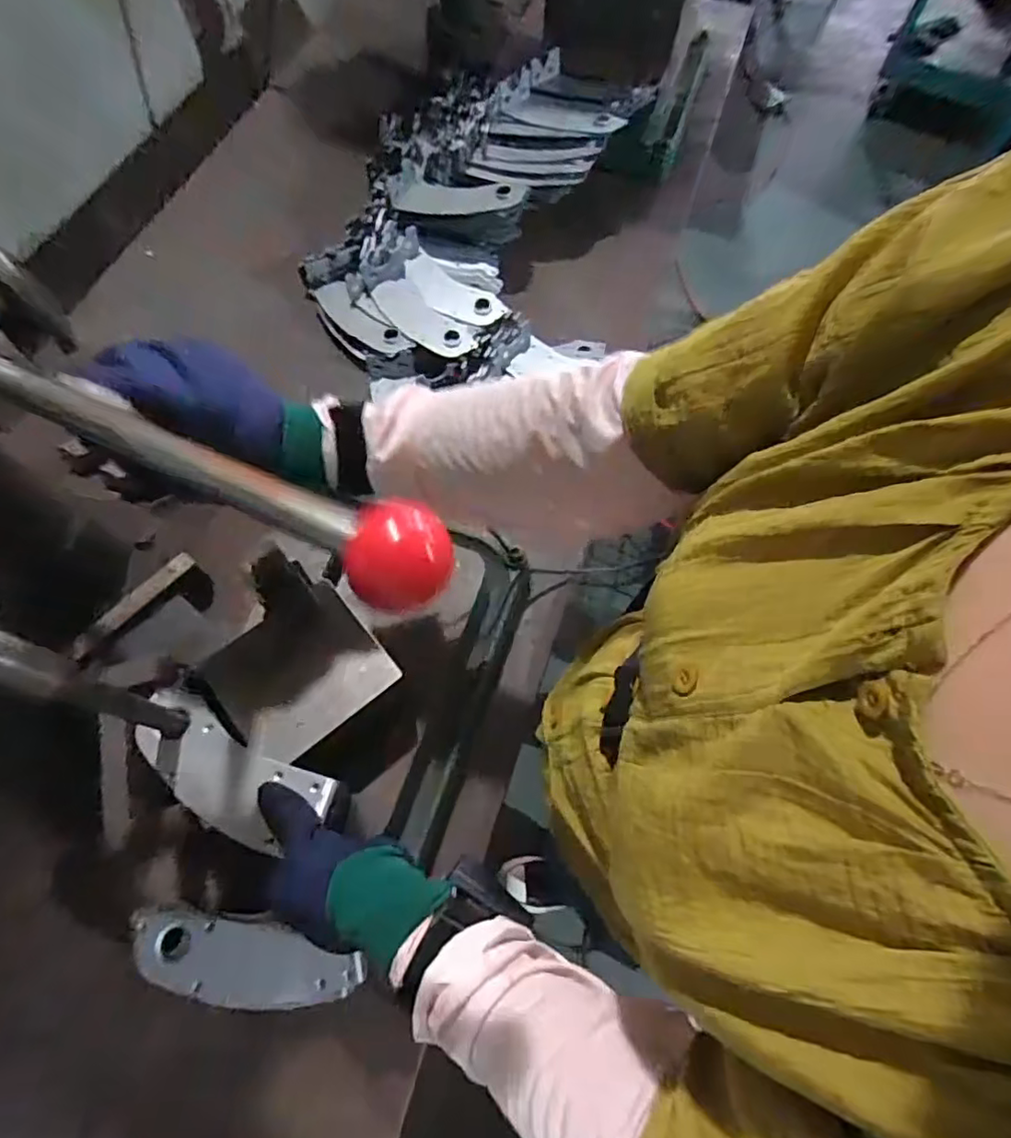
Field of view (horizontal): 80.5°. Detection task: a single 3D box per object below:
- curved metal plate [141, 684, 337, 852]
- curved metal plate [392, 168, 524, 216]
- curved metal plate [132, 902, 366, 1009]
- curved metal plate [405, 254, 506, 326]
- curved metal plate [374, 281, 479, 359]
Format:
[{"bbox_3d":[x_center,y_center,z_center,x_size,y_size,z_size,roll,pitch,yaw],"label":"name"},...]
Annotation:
[{"bbox_3d":[-0.214,0.155,0.457,0.162,0.010,0.066,27,66,10],"label":"curved metal plate"},{"bbox_3d":[-0.066,-0.519,0.828,0.178,0.020,0.071,10,74,5],"label":"curved metal plate"},{"bbox_3d":[-0.211,0.317,0.485,0.181,0.015,0.061,7,66,1],"label":"curved metal plate"},{"bbox_3d":[-0.075,-0.380,0.822,0.157,0.015,0.064,32,69,11],"label":"curved metal plate"},{"bbox_3d":[-0.113,-0.336,0.806,0.162,0.010,0.071,35,70,13],"label":"curved metal plate"}]

